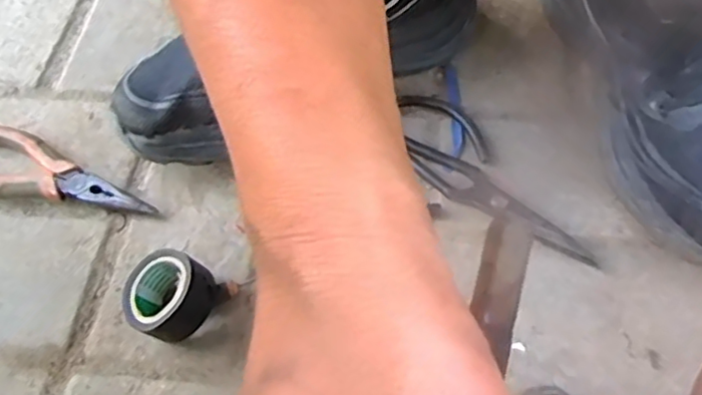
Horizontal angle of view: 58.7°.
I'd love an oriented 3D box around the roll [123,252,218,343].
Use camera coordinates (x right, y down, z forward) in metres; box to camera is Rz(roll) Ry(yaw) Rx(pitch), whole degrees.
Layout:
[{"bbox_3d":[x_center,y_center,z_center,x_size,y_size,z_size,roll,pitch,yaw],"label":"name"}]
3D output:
[{"bbox_3d":[-0.105,0.058,0.359,0.047,0.037,0.045,-2,58,4],"label":"roll"}]

